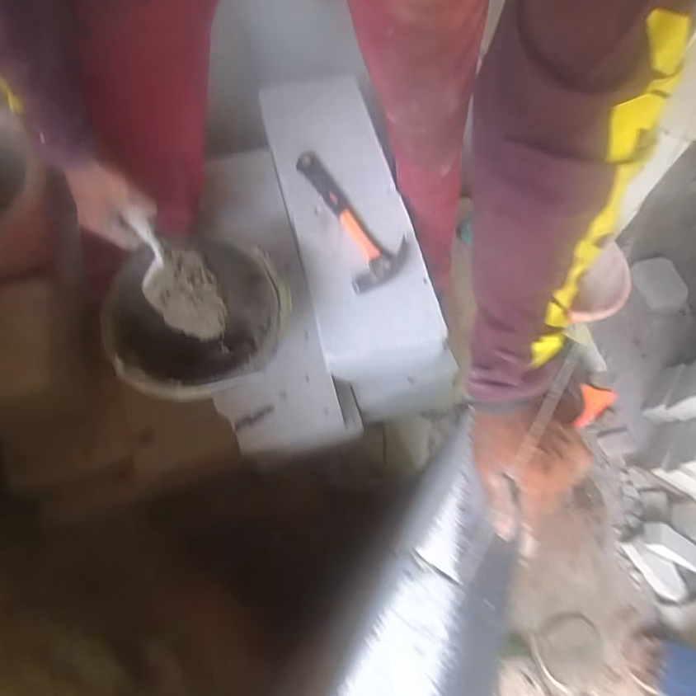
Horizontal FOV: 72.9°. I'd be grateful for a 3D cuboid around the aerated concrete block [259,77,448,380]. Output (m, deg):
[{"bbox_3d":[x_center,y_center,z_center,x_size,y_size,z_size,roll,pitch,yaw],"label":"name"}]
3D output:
[{"bbox_3d":[-0.004,-0.243,0.865,0.205,0.113,0.593,-12,65,-8],"label":"aerated concrete block"}]

